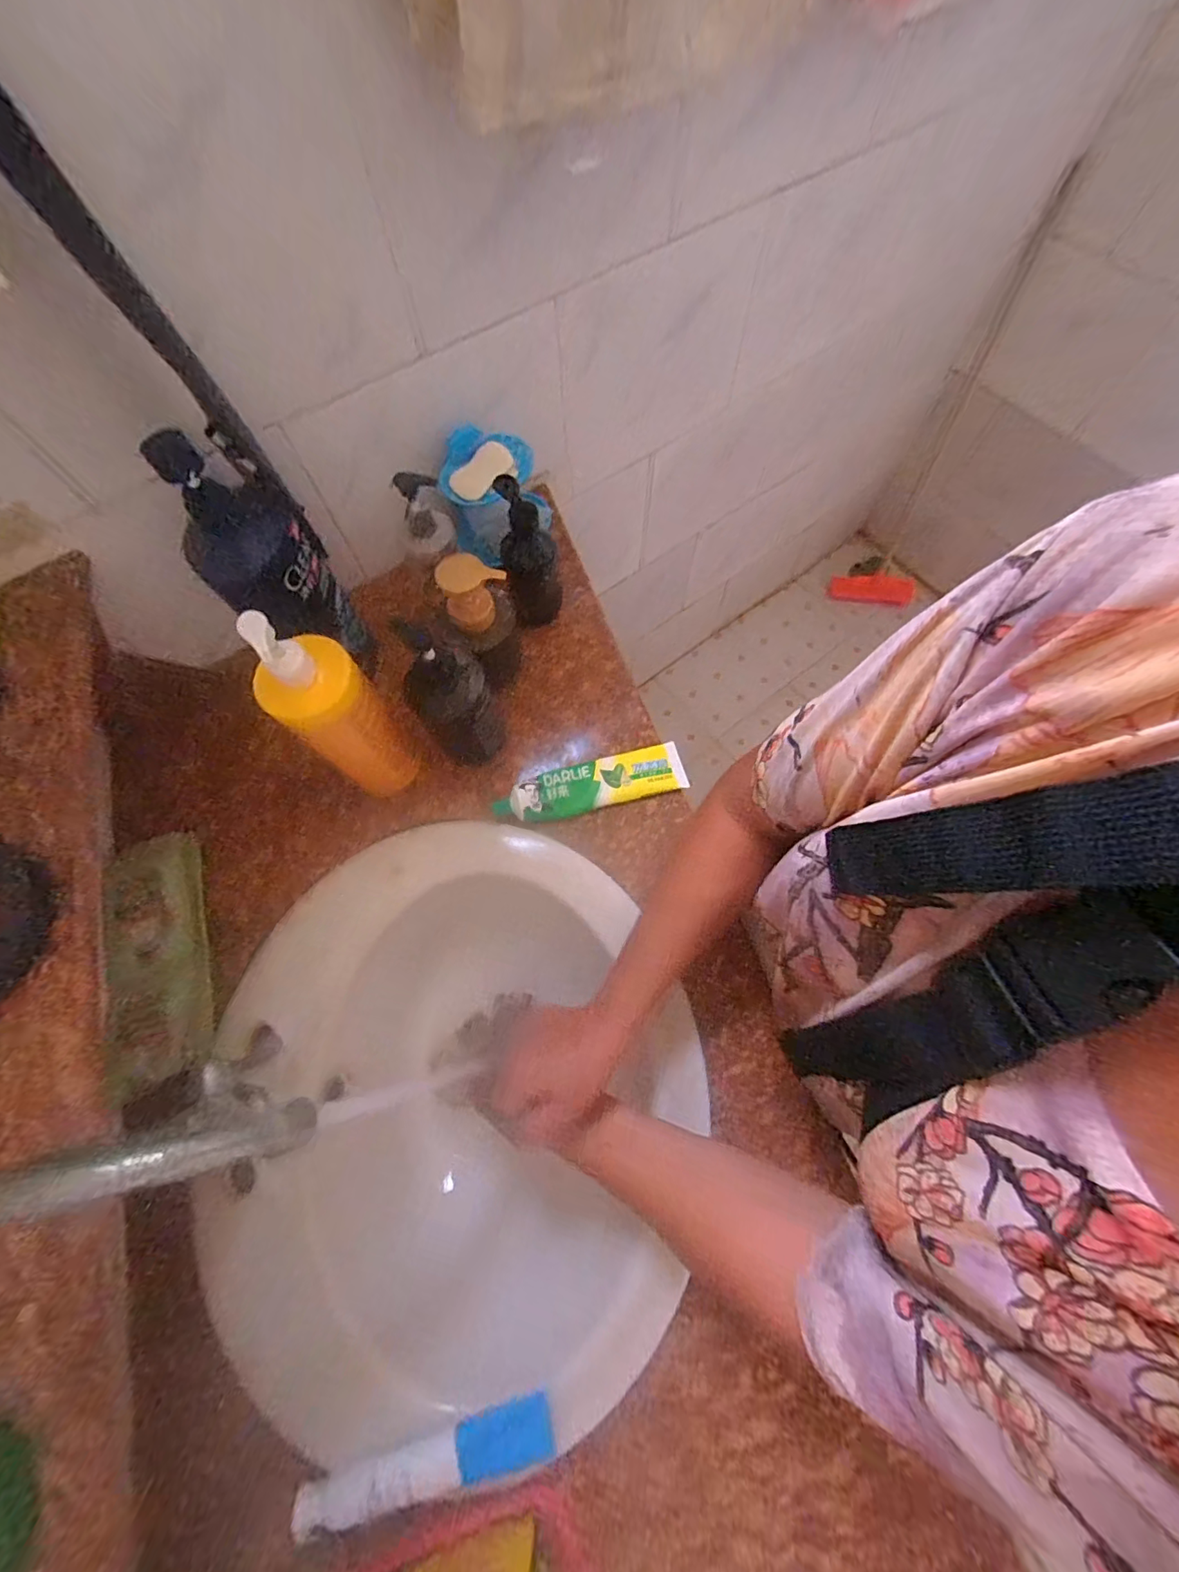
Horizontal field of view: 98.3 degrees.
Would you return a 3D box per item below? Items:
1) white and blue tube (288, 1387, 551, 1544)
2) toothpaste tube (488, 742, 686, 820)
[{"bbox_3d":[-0.116,0.484,0.363,0.177,0.023,0.035,-10,70,-4],"label":"white and blue tube"},{"bbox_3d":[0.002,-0.004,0.548,0.204,0.031,0.055,-14,70,-6],"label":"toothpaste tube"}]

